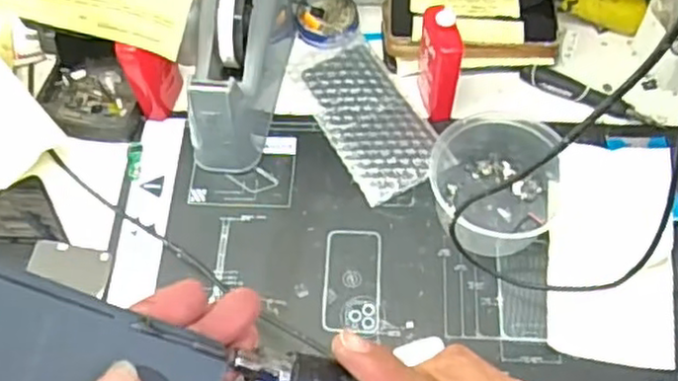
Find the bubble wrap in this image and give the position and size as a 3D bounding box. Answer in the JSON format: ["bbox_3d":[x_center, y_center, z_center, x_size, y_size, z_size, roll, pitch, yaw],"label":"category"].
[{"bbox_3d":[0.027,-0.075,0.688,0.091,0.012,0.181,-24,64,-10],"label":"bubble wrap"}]

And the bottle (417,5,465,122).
[{"bbox_3d":[0.091,-0.119,0.648,0.028,0.097,0.055,-5,62,0],"label":"bottle"}]

